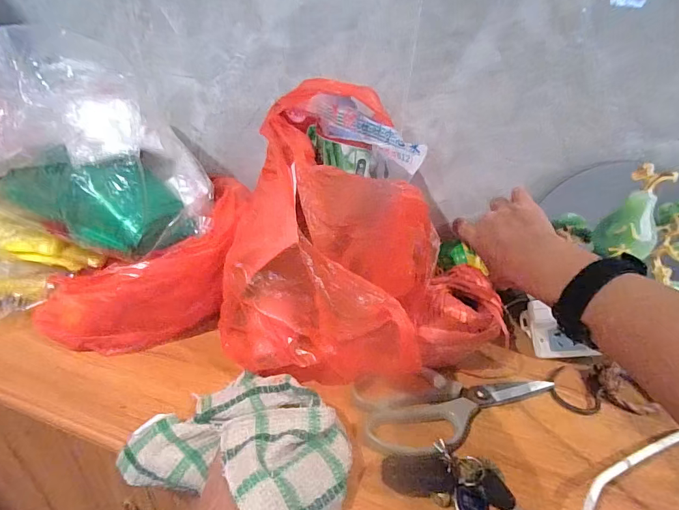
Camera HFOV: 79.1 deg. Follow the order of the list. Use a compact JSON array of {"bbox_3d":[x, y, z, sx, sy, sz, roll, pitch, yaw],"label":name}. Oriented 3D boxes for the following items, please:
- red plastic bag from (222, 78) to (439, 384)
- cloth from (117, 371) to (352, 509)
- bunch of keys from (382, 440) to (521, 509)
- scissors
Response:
[{"bbox_3d":[-0.010,-0.025,0.404,0.167,0.214,0.224,8,34,3],"label":"red plastic bag"},{"bbox_3d":[-0.071,0.153,0.339,0.180,0.062,0.114,19,36,19],"label":"cloth"},{"bbox_3d":[0.096,0.187,0.319,0.085,0.015,0.101,-15,39,-29],"label":"bunch of keys"},{"bbox_3d":[0.116,0.141,0.386,0.192,0.010,0.086,-1,34,-10],"label":"scissors"}]

